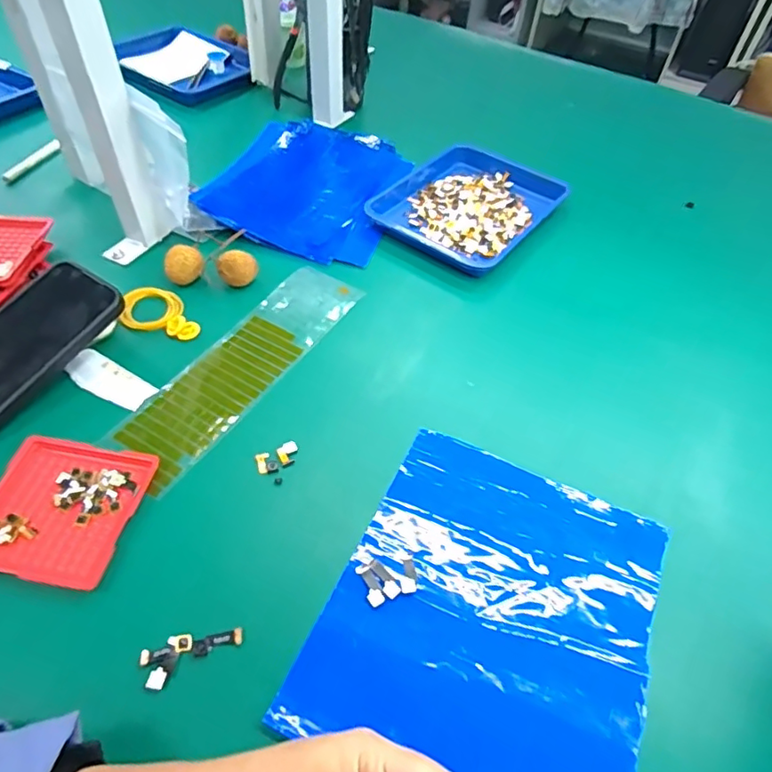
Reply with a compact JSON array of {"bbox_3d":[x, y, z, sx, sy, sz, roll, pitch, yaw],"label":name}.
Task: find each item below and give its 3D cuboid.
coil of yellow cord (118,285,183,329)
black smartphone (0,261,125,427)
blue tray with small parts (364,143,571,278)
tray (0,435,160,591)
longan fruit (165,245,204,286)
[{"bbox_3d":[-0.215,-0.074,0.508,0.050,0.015,0.048,2,50,-3],"label":"coil of yellow cord"},{"bbox_3d":[-0.290,-0.033,0.436,0.081,0.014,0.155,33,67,14],"label":"black smartphone"},{"bbox_3d":[0.098,-0.213,0.645,0.173,0.028,0.212,32,55,21],"label":"blue tray with small parts"},{"bbox_3d":[-0.222,0.082,0.376,0.098,0.006,0.101,9,50,2],"label":"tray"},{"bbox_3d":[-0.193,-0.113,0.529,0.034,0.038,0.028,-14,52,-16],"label":"longan fruit"}]

